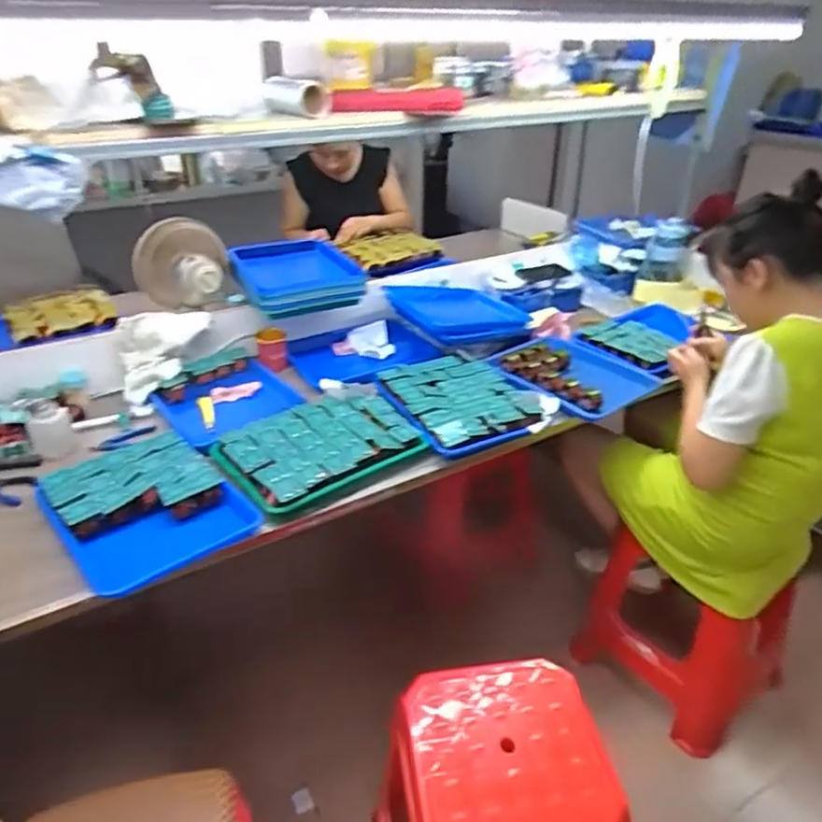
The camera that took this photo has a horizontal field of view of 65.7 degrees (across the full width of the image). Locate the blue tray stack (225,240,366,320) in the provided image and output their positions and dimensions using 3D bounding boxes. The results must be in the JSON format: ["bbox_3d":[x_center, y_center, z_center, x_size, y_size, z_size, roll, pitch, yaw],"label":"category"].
[{"bbox_3d":[-0.282,-0.331,1.537,0.291,0.074,0.359,-10,32,-18],"label":"blue tray stack"}]

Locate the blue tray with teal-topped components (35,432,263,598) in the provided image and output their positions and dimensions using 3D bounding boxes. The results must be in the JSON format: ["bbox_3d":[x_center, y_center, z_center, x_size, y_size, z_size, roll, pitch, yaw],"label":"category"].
[{"bbox_3d":[-0.425,0.150,1.018,0.248,0.060,0.327,-22,37,-34],"label":"blue tray with teal-topped components"}]

